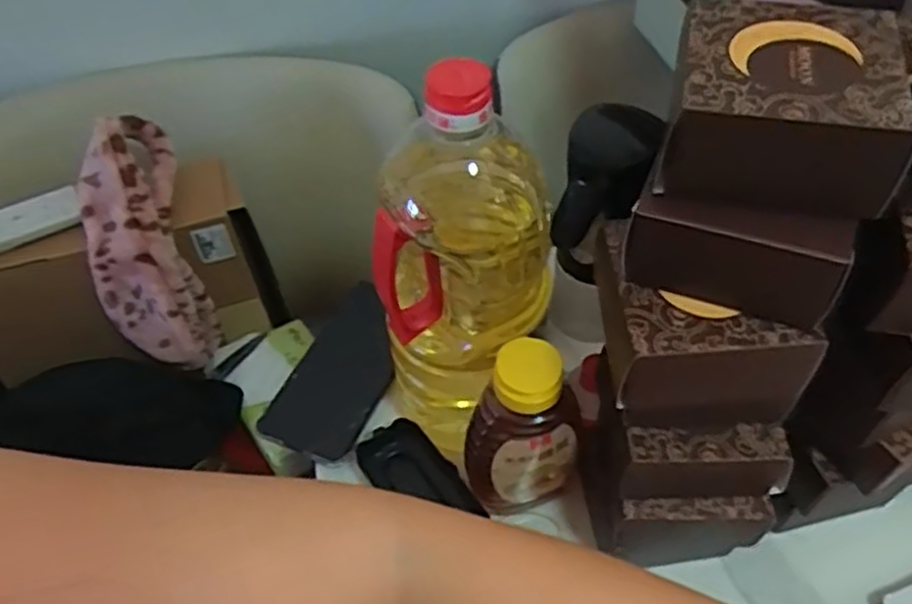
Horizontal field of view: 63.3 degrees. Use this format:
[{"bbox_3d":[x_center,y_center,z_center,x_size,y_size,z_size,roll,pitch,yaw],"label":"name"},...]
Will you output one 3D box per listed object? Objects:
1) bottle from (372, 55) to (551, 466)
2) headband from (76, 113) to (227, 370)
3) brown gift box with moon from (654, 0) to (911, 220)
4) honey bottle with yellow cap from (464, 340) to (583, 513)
[{"bbox_3d":[0.006,-0.022,0.462,0.100,0.273,0.109,16,55,15],"label":"bottle"},{"bbox_3d":[-0.276,-0.044,0.651,0.081,0.226,0.078,-13,16,-7],"label":"headband"},{"bbox_3d":[0.141,-0.085,0.320,0.093,0.049,0.084,12,54,12],"label":"brown gift box with moon"},{"bbox_3d":[0.043,0.083,0.463,0.066,0.132,0.060,12,54,12],"label":"honey bottle with yellow cap"}]

